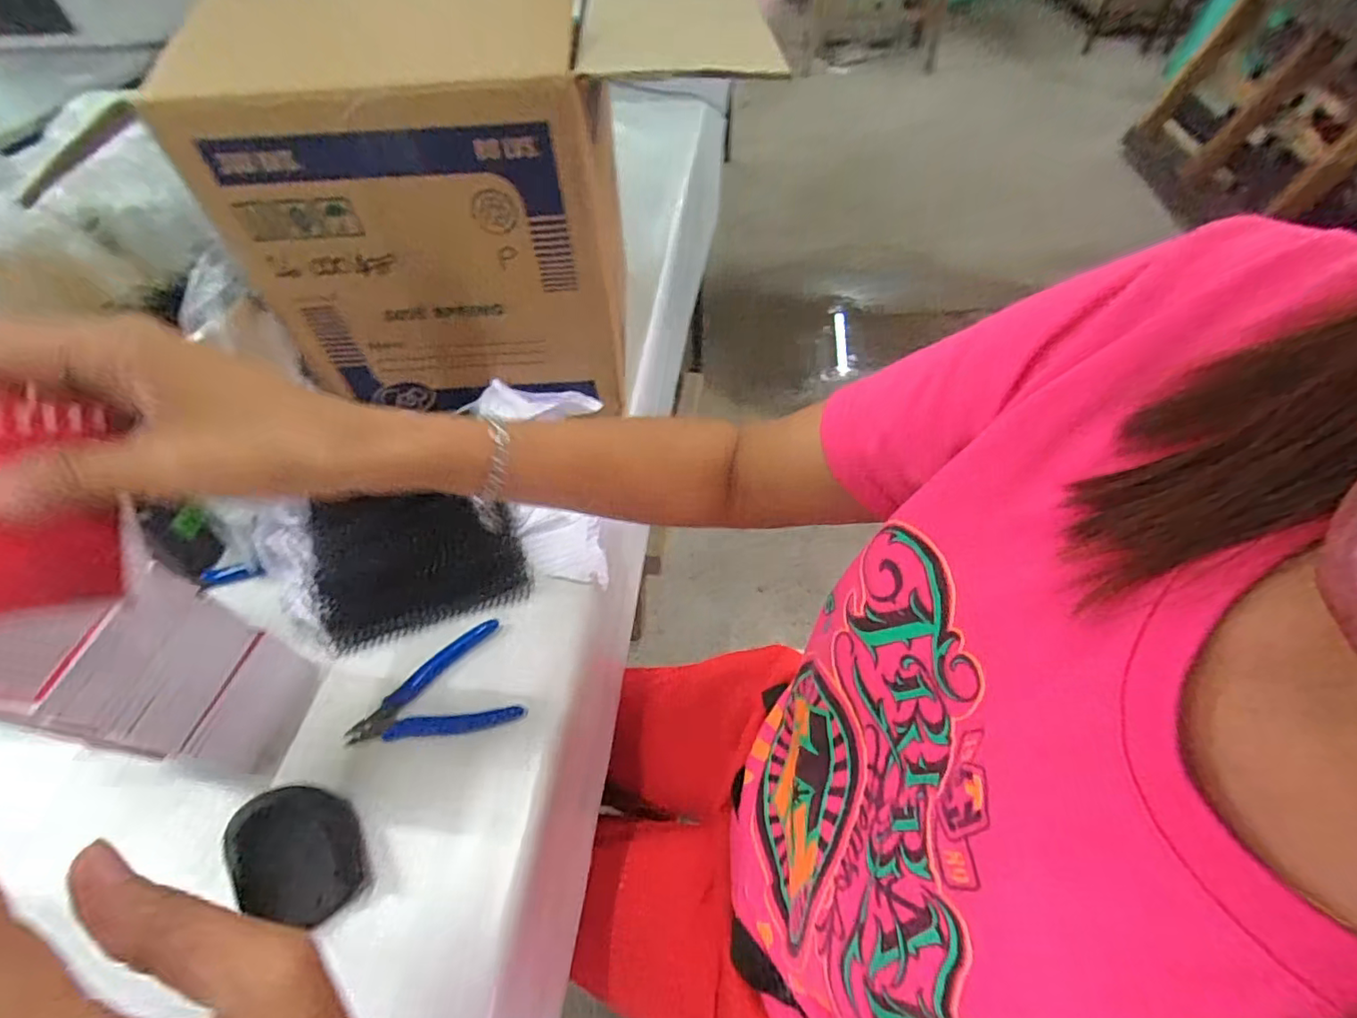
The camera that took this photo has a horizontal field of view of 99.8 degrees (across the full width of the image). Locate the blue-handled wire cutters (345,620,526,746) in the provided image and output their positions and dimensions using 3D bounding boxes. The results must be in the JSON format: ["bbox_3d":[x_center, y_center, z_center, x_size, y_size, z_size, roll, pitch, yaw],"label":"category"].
[{"bbox_3d":[-0.181,0.143,0.422,0.118,0.011,0.082,-25,56,-15],"label":"blue-handled wire cutters"}]

